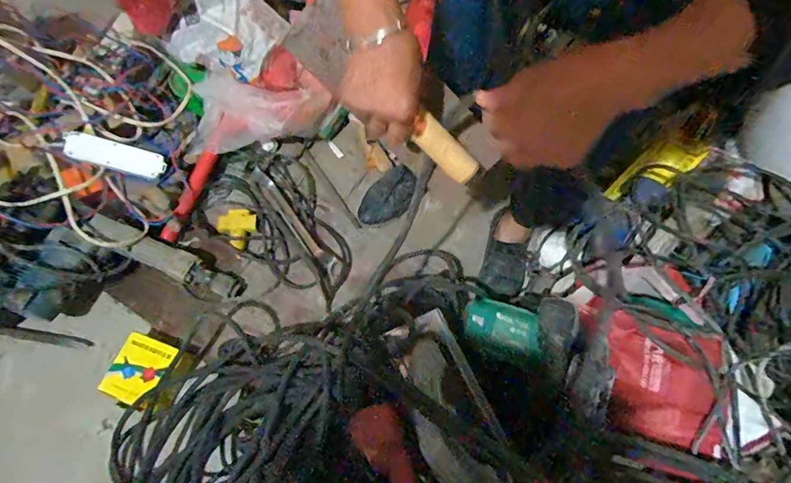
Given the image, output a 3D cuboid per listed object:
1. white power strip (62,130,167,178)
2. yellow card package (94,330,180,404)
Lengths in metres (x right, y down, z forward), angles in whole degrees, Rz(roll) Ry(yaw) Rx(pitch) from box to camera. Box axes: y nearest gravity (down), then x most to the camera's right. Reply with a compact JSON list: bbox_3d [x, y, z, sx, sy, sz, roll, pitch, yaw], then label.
[{"bbox_3d":[-0.558,-0.171,0.843,0.173,0.025,0.059,15,65,-27],"label":"white power strip"},{"bbox_3d":[-0.462,0.228,0.759,0.095,0.011,0.108,21,68,0],"label":"yellow card package"}]

